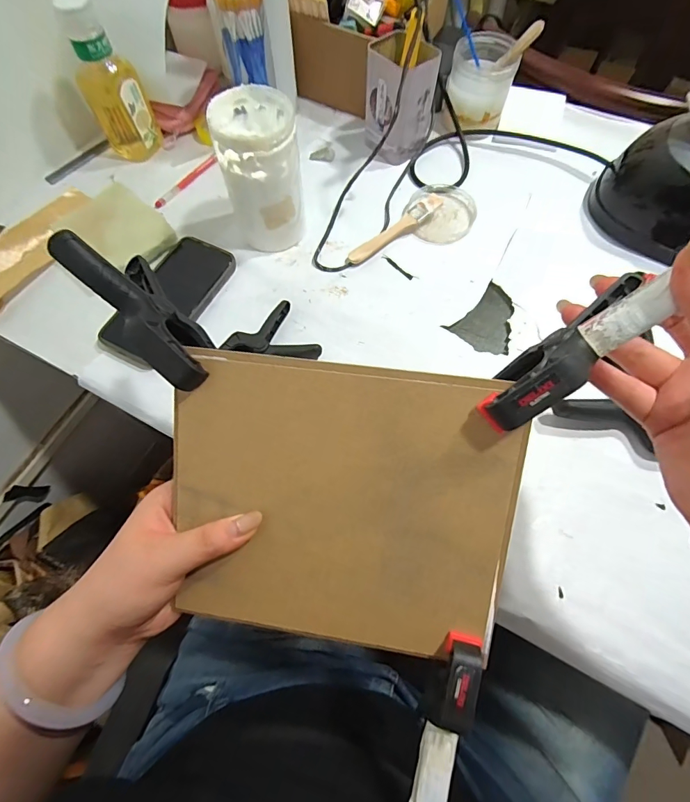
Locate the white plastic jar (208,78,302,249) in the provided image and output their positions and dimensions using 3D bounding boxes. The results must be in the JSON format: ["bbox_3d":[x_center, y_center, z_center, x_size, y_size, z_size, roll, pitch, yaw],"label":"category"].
[{"bbox_3d":[-0.090,-0.246,0.444,0.075,0.138,0.081,-1,67,1],"label":"white plastic jar"}]

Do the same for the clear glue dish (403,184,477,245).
[{"bbox_3d":[0.125,-0.242,0.509,0.092,0.021,0.080,-39,71,-14],"label":"clear glue dish"}]

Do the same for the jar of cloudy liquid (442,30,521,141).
[{"bbox_3d":[0.181,-0.427,0.547,0.080,0.084,0.089,11,68,6],"label":"jar of cloudy liquid"}]

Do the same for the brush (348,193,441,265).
[{"bbox_3d":[0.059,-0.206,0.483,0.135,0.020,0.022,-35,70,-13],"label":"brush"}]

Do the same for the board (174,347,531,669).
[{"bbox_3d":[-0.005,0.067,0.247,0.203,0.007,0.178,6,101,7],"label":"board"}]

